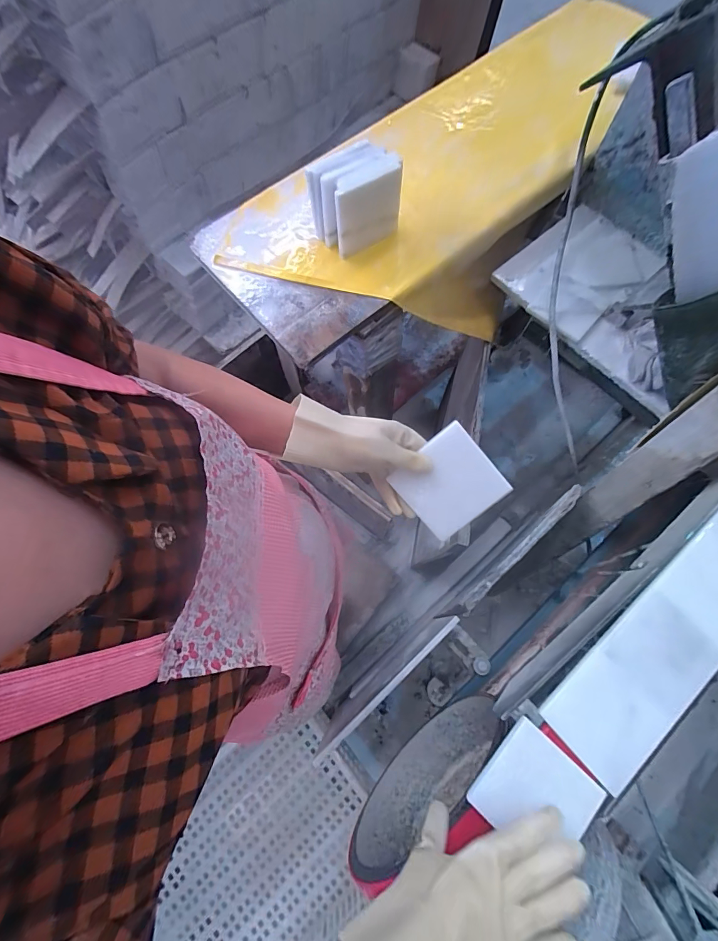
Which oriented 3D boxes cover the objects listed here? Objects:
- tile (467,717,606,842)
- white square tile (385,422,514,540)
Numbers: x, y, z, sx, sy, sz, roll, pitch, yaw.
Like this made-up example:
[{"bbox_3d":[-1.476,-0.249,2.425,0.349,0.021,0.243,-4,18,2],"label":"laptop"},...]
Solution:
[{"bbox_3d":[0.180,0.331,0.398,0.101,0.008,0.099,42,77,12],"label":"tile"},{"bbox_3d":[0.102,0.015,0.442,0.100,0.006,0.099,-40,93,7],"label":"white square tile"}]

